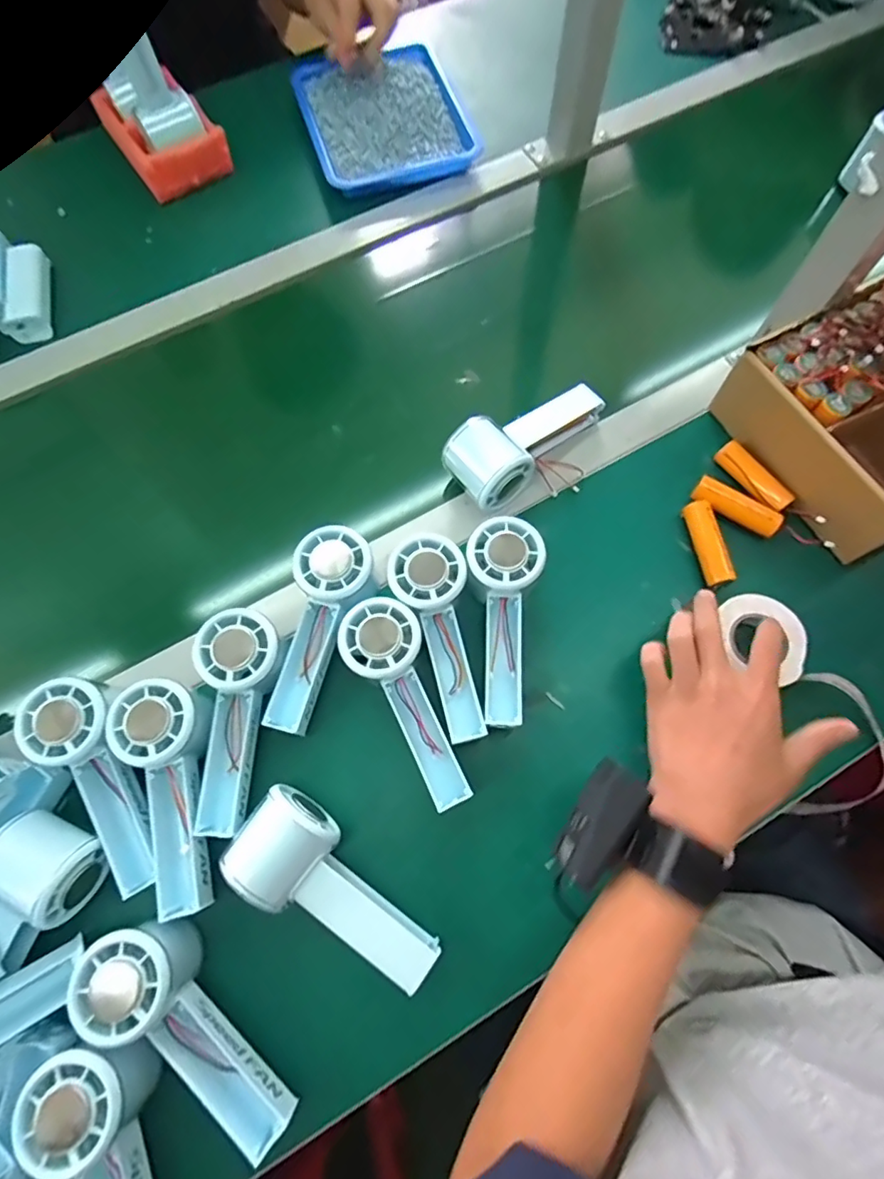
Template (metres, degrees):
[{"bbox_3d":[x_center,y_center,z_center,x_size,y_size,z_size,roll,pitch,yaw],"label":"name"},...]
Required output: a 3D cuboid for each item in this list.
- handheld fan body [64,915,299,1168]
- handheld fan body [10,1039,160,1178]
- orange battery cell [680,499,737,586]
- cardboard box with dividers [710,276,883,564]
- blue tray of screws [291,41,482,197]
[{"bbox_3d":[-0.154,0.269,0.339,0.056,0.055,0.153,-44,89,-12],"label":"handheld fan body"},{"bbox_3d":[-0.182,0.333,0.309,0.060,0.039,0.151,-22,85,-5],"label":"handheld fan body"},{"bbox_3d":[0.214,-0.037,0.445,0.019,0.022,0.071,-10,72,-2],"label":"orange battery cell"},{"bbox_3d":[0.364,-0.145,0.458,0.201,0.083,0.181,-28,73,-7],"label":"cardboard box with dividers"},{"bbox_3d":[-0.067,-0.538,0.624,0.170,0.026,0.214,-16,72,-4],"label":"blue tray of screws"}]

